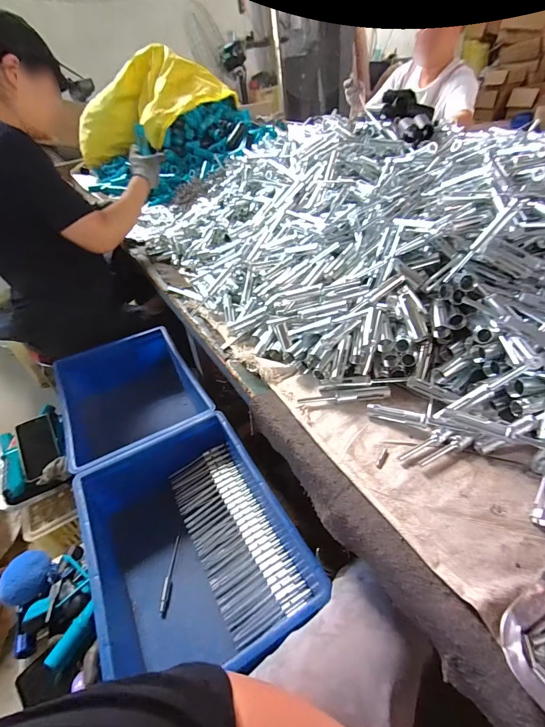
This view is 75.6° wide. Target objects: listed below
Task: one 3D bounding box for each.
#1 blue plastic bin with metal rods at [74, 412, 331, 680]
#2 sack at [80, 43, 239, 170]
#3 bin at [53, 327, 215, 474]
[{"bbox_3d":[-0.138,0.307,0.613,0.298,0.143,0.391,-24,44,-19],"label":"blue plastic bin with metal rods"},{"bbox_3d":[-0.581,-1.124,1.524,0.740,0.309,0.292,-10,38,21],"label":"sack"},{"bbox_3d":[-0.334,0.125,0.889,0.293,0.232,0.383,-26,44,-20],"label":"bin"}]

